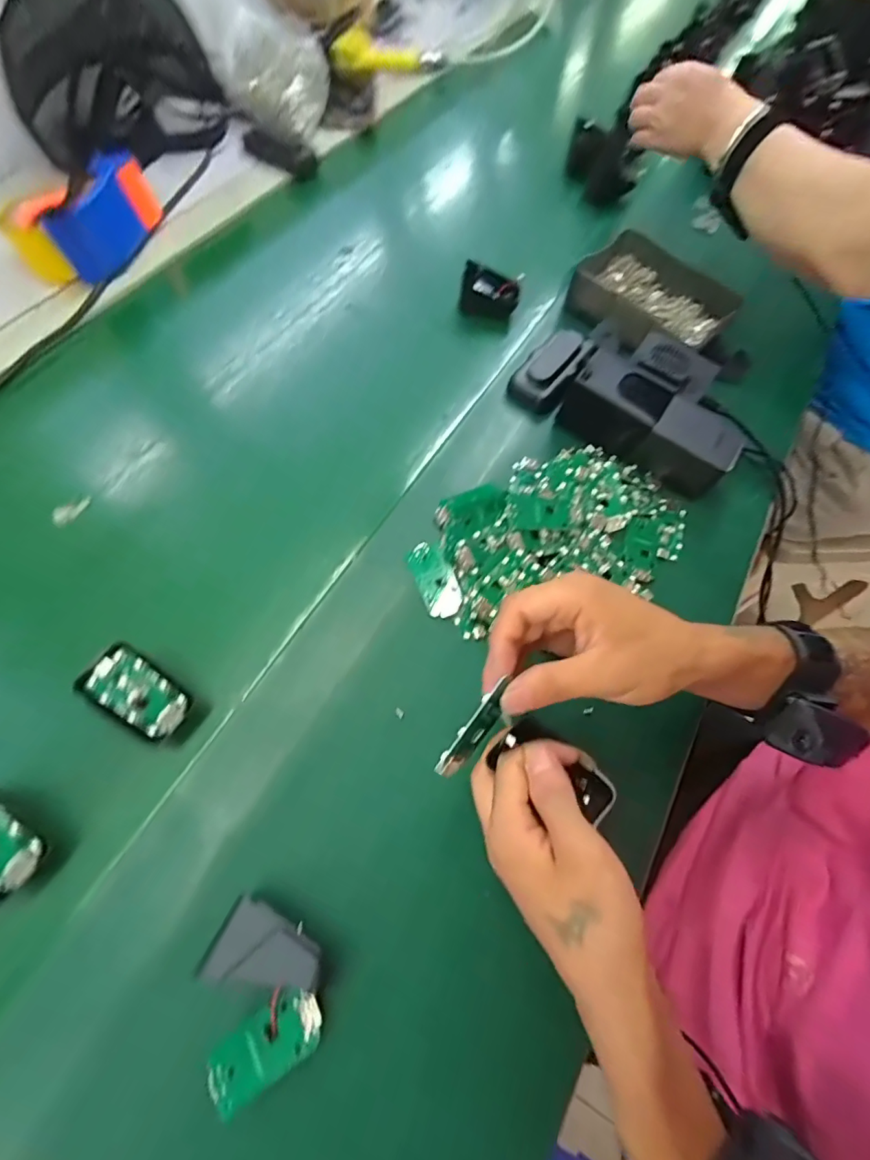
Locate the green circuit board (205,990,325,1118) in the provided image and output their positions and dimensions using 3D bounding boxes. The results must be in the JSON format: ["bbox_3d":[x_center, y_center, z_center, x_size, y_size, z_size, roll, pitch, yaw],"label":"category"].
[{"bbox_3d":[-0.092,0.254,0.264,0.062,0.011,0.032,-30,69,-16],"label":"green circuit board"}]

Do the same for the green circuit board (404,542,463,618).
[{"bbox_3d":[0.000,-0.002,0.392,0.029,0.007,0.066,-20,66,-12],"label":"green circuit board"}]

